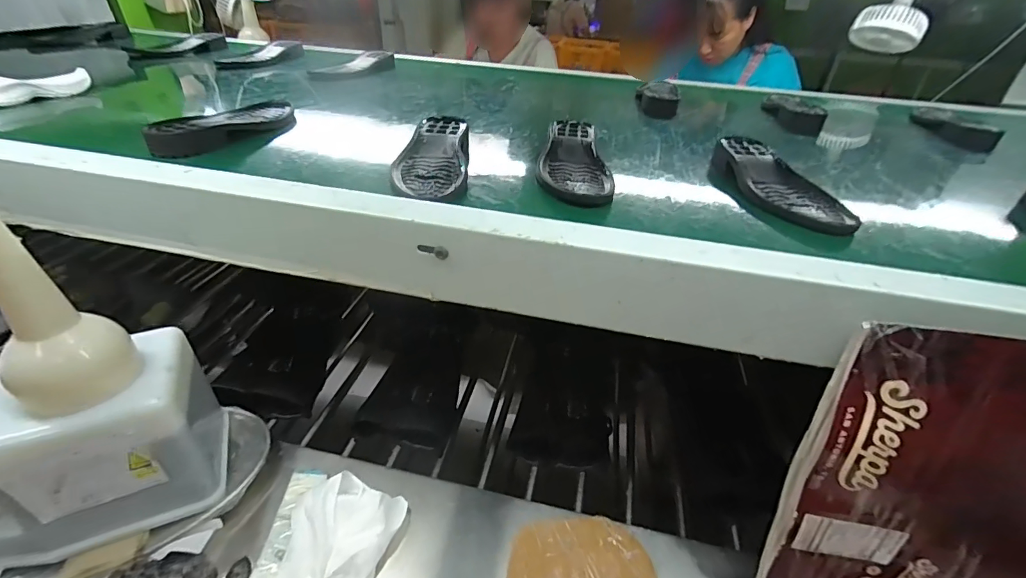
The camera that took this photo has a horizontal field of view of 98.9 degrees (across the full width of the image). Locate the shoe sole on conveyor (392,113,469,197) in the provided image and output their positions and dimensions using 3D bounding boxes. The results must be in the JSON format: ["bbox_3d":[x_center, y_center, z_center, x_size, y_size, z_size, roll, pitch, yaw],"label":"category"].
[{"bbox_3d":[-0.089,-0.152,0.494,0.076,0.027,0.196,0,36,-5],"label":"shoe sole on conveyor"}]

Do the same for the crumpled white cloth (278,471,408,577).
[{"bbox_3d":[-0.186,0.264,0.448,0.103,0.030,0.138,12,36,11],"label":"crumpled white cloth"}]

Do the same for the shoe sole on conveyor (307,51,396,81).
[{"bbox_3d":[-0.327,-0.464,0.907,0.075,0.031,0.197,18,38,18],"label":"shoe sole on conveyor"}]

